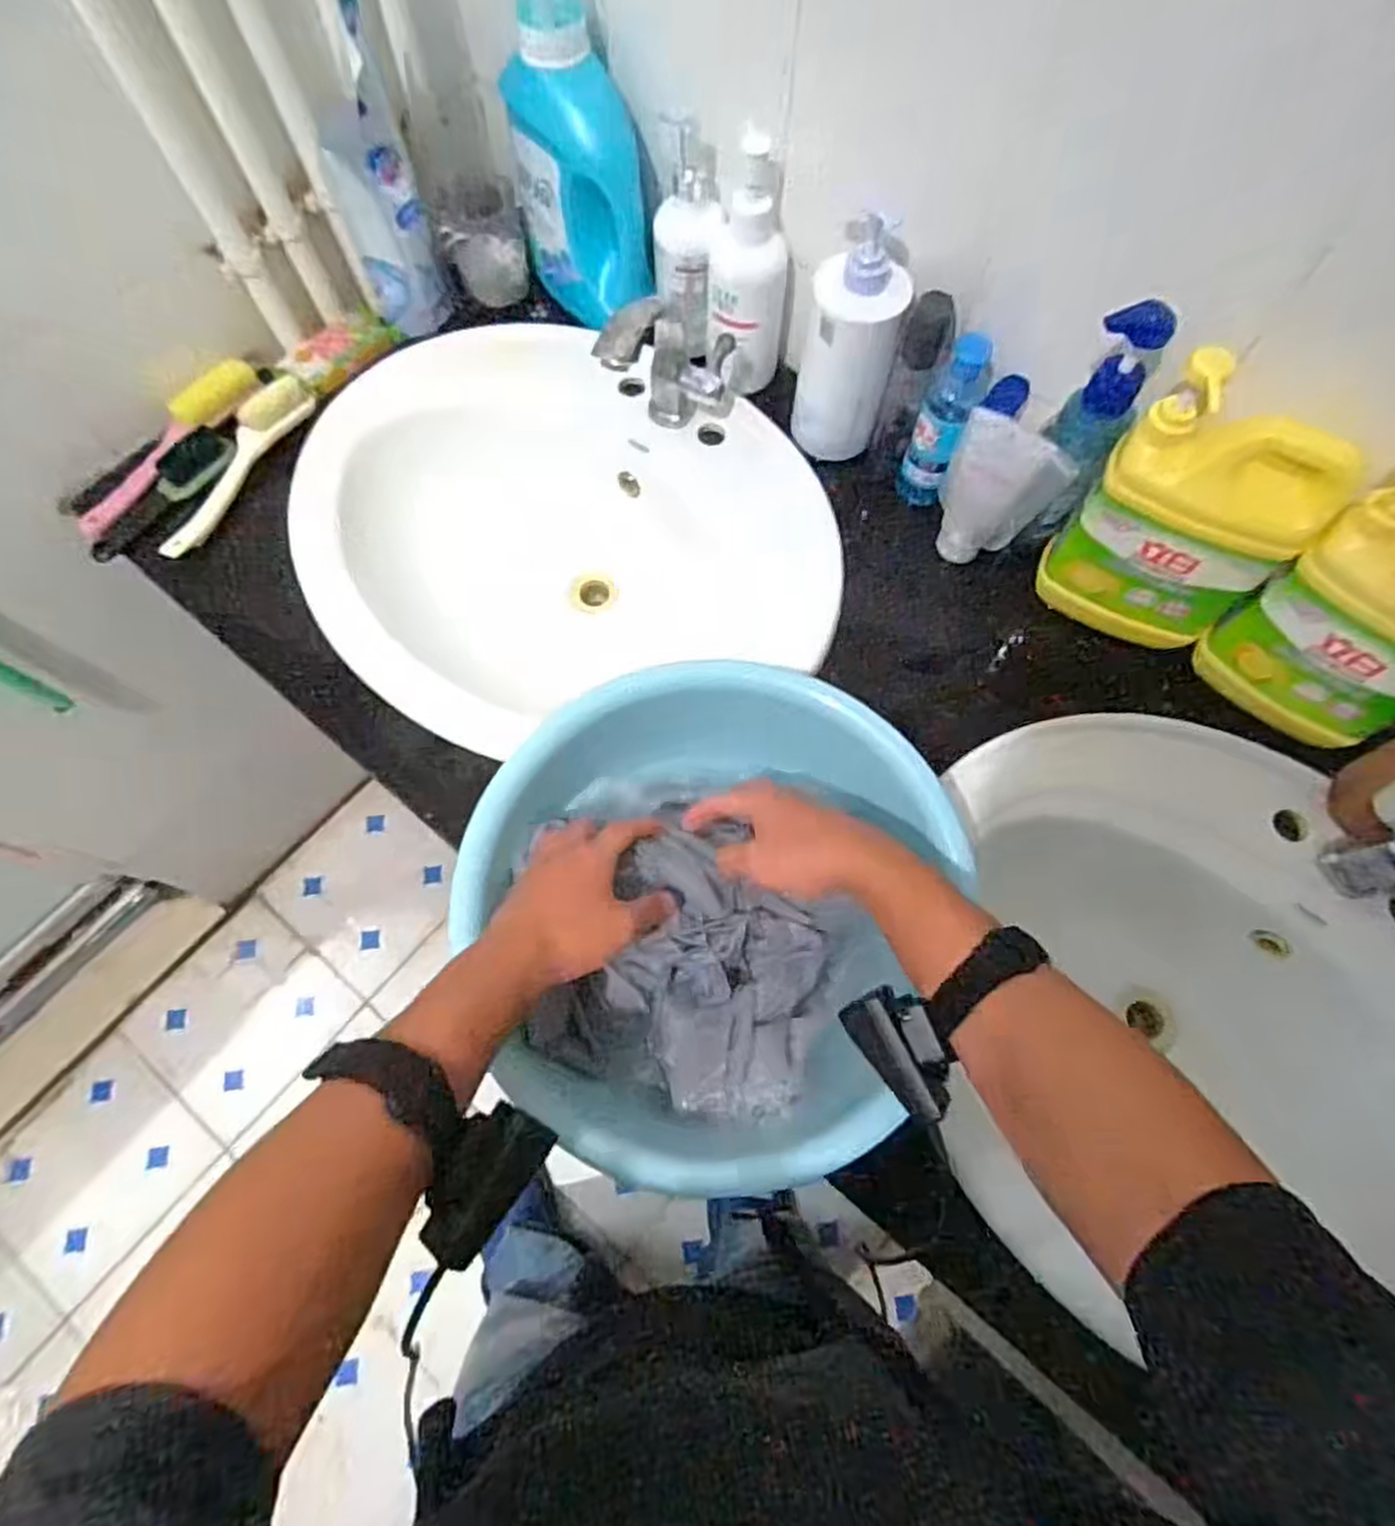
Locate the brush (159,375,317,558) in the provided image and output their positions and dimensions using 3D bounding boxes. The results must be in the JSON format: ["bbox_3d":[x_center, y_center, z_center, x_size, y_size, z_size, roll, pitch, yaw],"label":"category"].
[{"bbox_3d":[-0.439,-0.287,0.739,0.032,0.033,0.216,23,71,8],"label":"brush"}]

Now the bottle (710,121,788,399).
[{"bbox_3d":[0.048,-0.445,0.709,0.072,0.208,0.065,6,69,2],"label":"bottle"}]

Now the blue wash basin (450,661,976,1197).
[{"bbox_3d":[0.001,0.098,0.545,0.296,0.100,0.318,0,69,-1],"label":"blue wash basin"}]

